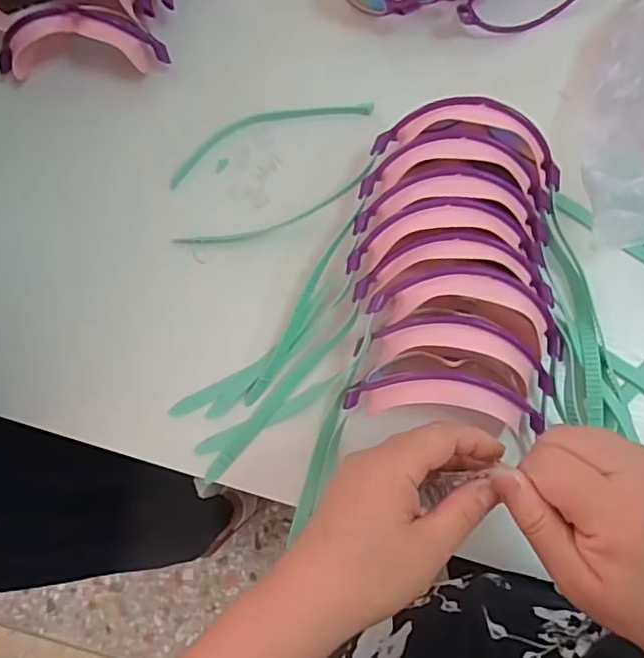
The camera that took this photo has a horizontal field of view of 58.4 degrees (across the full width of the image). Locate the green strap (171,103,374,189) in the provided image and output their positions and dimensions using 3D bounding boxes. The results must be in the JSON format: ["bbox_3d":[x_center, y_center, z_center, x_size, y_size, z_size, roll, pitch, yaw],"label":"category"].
[{"bbox_3d":[-0.050,-0.181,0.527,0.193,0.004,0.040,-19,81,1],"label":"green strap"}]

